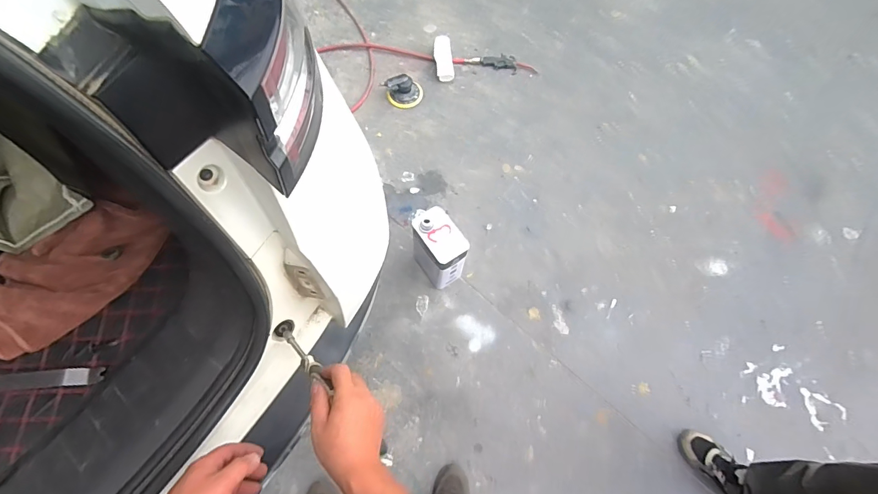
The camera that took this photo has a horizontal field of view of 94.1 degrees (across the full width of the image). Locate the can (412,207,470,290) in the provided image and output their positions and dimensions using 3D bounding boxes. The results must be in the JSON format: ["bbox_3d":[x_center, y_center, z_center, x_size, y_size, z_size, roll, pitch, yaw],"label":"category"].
[{"bbox_3d":[0.000,0.012,1.277,0.111,0.270,0.168,-31,72,-14],"label":"can"}]

